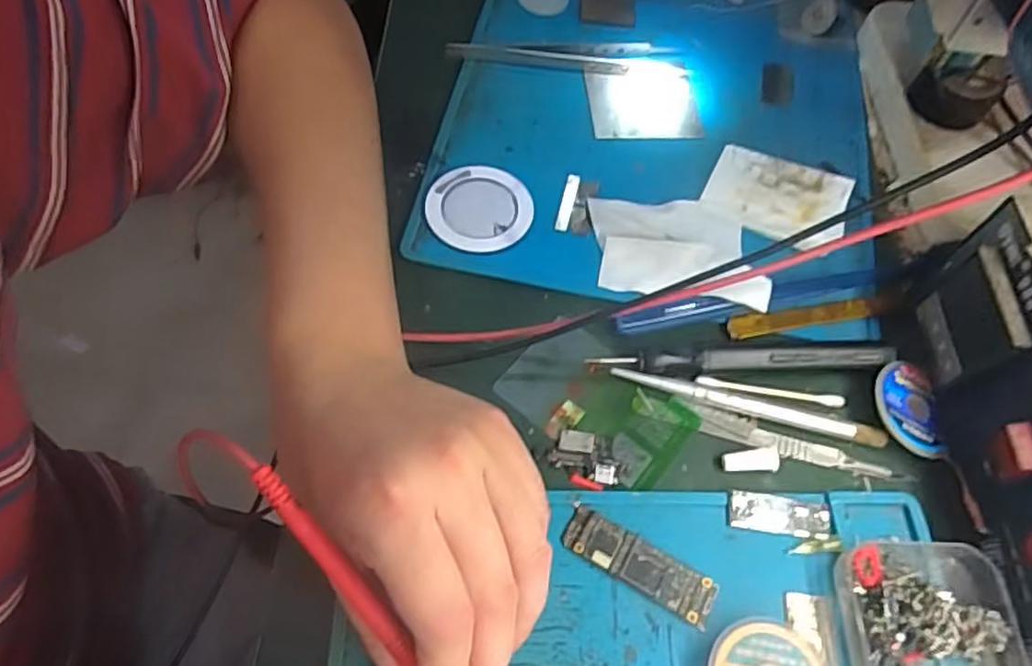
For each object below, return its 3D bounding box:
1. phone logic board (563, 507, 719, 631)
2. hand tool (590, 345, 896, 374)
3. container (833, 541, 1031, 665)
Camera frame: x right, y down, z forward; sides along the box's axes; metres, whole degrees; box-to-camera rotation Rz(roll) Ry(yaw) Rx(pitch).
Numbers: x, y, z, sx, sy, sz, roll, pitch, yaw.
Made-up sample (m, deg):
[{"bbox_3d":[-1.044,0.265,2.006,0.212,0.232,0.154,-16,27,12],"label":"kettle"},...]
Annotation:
[{"bbox_3d":[0.051,0.095,0.269,0.064,0.005,0.020,27,63,13],"label":"phone logic board"},{"bbox_3d":[0.107,0.013,0.312,0.142,0.011,0.011,-1,60,-2],"label":"hand tool"},{"bbox_3d":[0.164,0.113,0.253,0.066,0.020,0.062,3,60,0],"label":"container"}]

